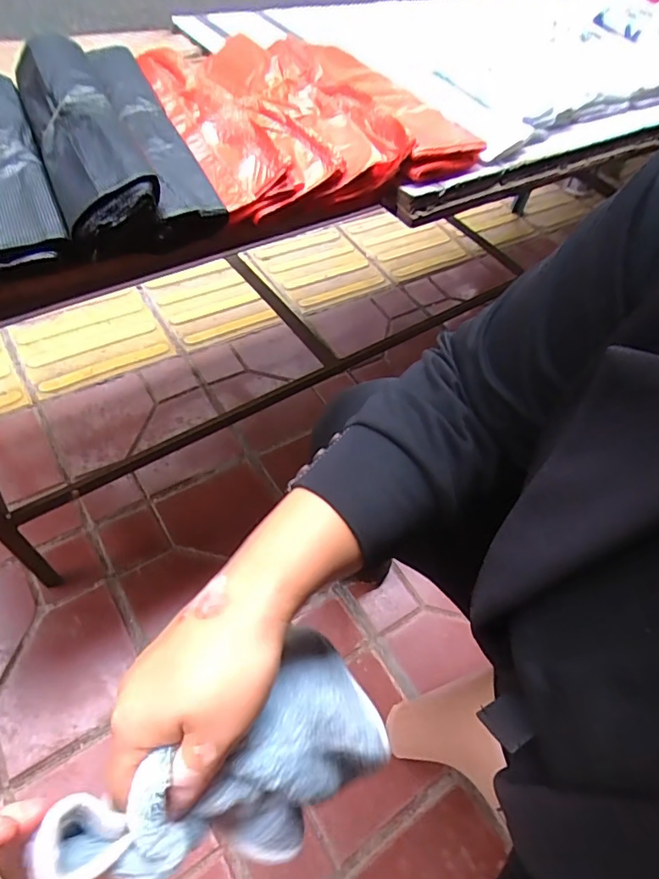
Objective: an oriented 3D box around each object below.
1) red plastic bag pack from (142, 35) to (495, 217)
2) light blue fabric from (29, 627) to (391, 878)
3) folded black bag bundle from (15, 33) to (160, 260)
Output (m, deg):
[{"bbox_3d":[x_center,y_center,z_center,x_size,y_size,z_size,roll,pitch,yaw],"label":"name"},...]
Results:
[{"bbox_3d":[-0.047,-0.403,0.602,0.313,0.050,0.374,-21,61,-23],"label":"red plastic bag pack"},{"bbox_3d":[-0.053,0.183,0.286,0.204,0.069,0.098,0,48,-44],"label":"light blue fabric"},{"bbox_3d":[-0.237,-0.295,0.477,0.081,0.059,0.336,-18,60,-22],"label":"folded black bag bundle"}]

